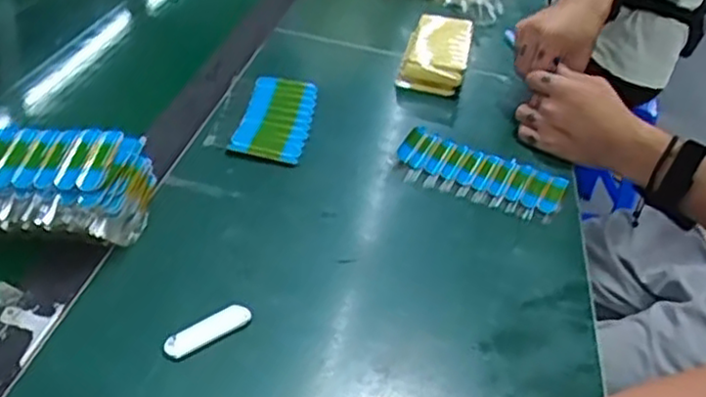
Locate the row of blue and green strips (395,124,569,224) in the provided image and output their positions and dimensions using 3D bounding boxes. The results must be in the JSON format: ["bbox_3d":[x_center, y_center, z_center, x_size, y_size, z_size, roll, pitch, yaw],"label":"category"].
[{"bbox_3d":[0.118,-0.026,0.661,0.151,0.014,0.084,18,36,14],"label":"row of blue and green strips"}]

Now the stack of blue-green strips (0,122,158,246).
[{"bbox_3d":[-0.239,-0.009,0.509,0.177,0.060,0.097,4,35,-6],"label":"stack of blue-green strips"}]

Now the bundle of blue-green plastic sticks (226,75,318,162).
[{"bbox_3d":[-0.072,-0.079,0.689,0.065,0.012,0.144,8,35,1],"label":"bundle of blue-green plastic sticks"}]

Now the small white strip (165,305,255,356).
[{"bbox_3d":[-0.092,0.084,0.460,0.059,0.005,0.016,-23,46,-37],"label":"small white strip"}]

